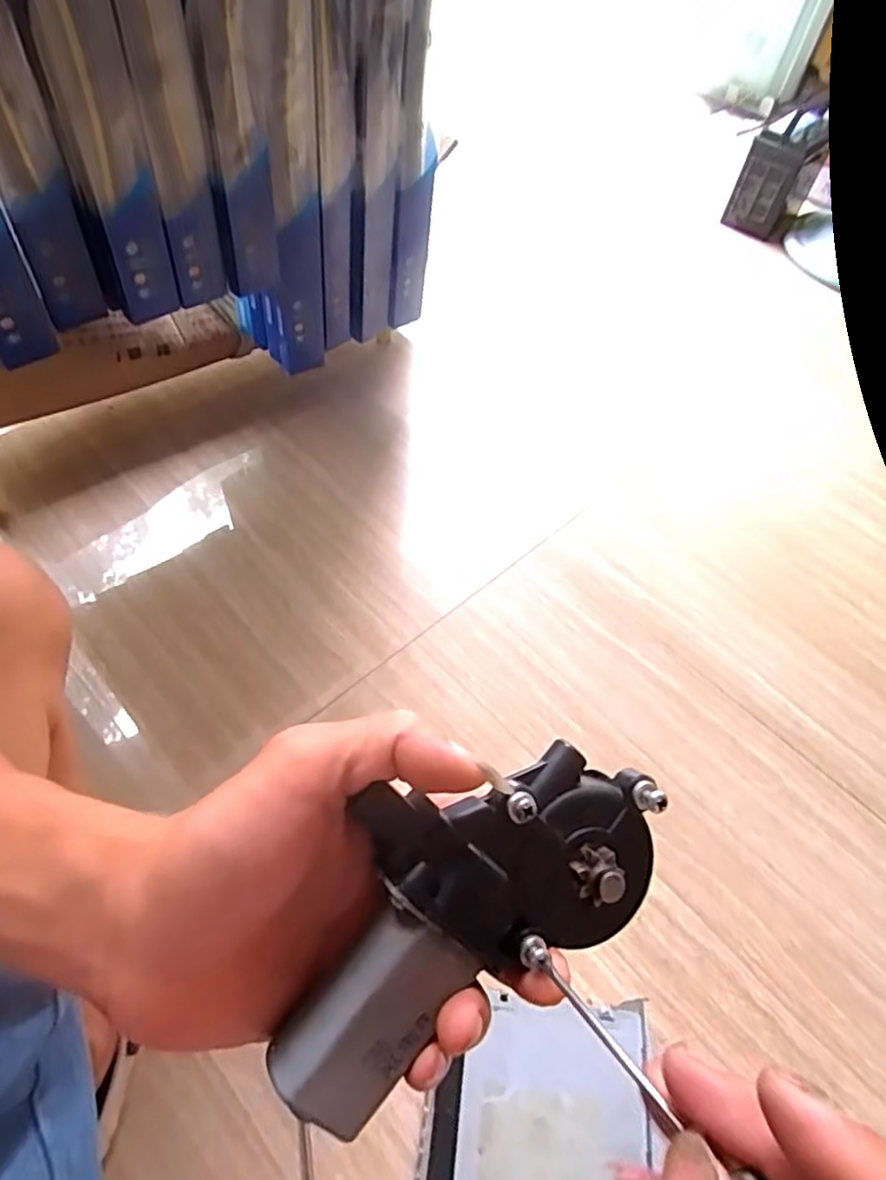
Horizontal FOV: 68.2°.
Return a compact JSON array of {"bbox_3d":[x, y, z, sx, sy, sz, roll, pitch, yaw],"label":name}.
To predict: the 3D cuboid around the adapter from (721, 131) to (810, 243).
[{"bbox_3d":[0.692,-0.869,1.421,0.112,0.181,0.038,27,56,12],"label":"adapter"}]

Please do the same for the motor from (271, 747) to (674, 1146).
[{"bbox_3d":[0.005,0.102,0.223,0.142,0.049,0.083,-26,98,-20],"label":"motor"}]

